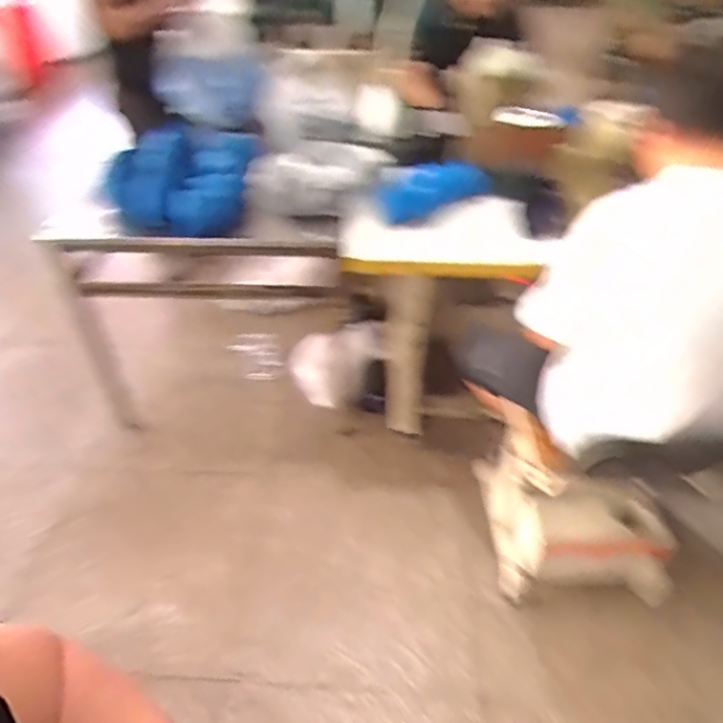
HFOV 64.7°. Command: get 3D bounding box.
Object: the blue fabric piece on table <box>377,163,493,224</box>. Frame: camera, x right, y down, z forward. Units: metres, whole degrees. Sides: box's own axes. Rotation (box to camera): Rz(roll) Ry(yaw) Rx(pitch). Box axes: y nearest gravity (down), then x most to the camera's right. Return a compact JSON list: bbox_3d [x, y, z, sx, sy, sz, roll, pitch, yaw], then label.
[{"bbox_3d":[0.200,-0.473,1.571,0.307,0.119,0.084,-14,40,7],"label":"blue fabric piece on table"}]

